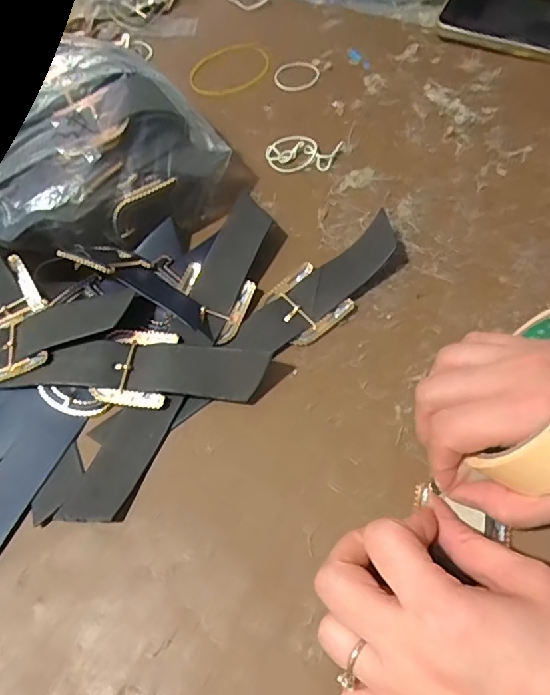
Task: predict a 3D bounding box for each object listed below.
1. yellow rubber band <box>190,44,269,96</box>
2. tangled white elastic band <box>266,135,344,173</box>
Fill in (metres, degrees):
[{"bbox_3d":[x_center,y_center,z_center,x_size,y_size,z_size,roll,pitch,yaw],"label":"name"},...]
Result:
[{"bbox_3d":[-0.038,-0.252,0.473,0.058,0.007,0.081,35,69,16],"label":"yellow rubber band"},{"bbox_3d":[0.021,-0.153,0.407,0.053,0.008,0.040,20,64,15],"label":"tangled white elastic band"}]

